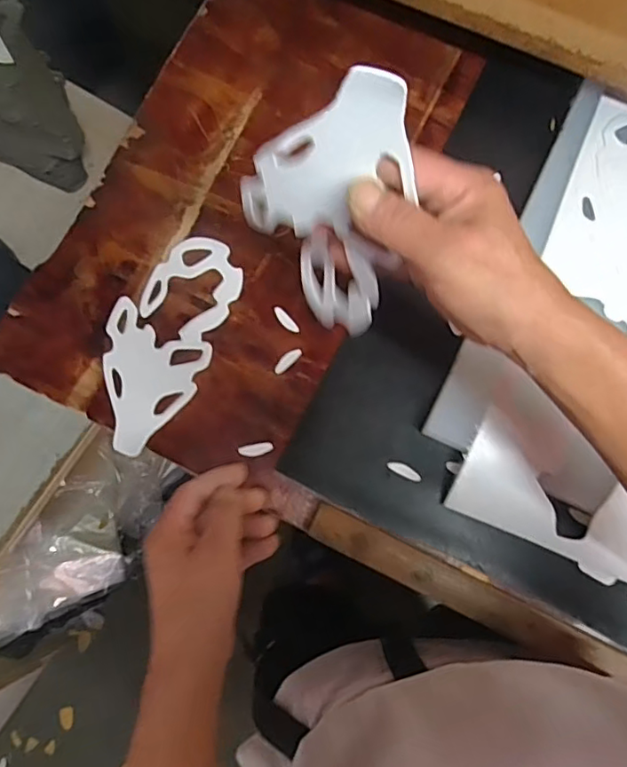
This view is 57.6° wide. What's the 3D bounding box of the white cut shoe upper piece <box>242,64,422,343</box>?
[{"bbox_3d":[0.008,-0.109,0.356,0.098,0.226,0.048,24,72,5],"label":"white cut shoe upper piece"}]

